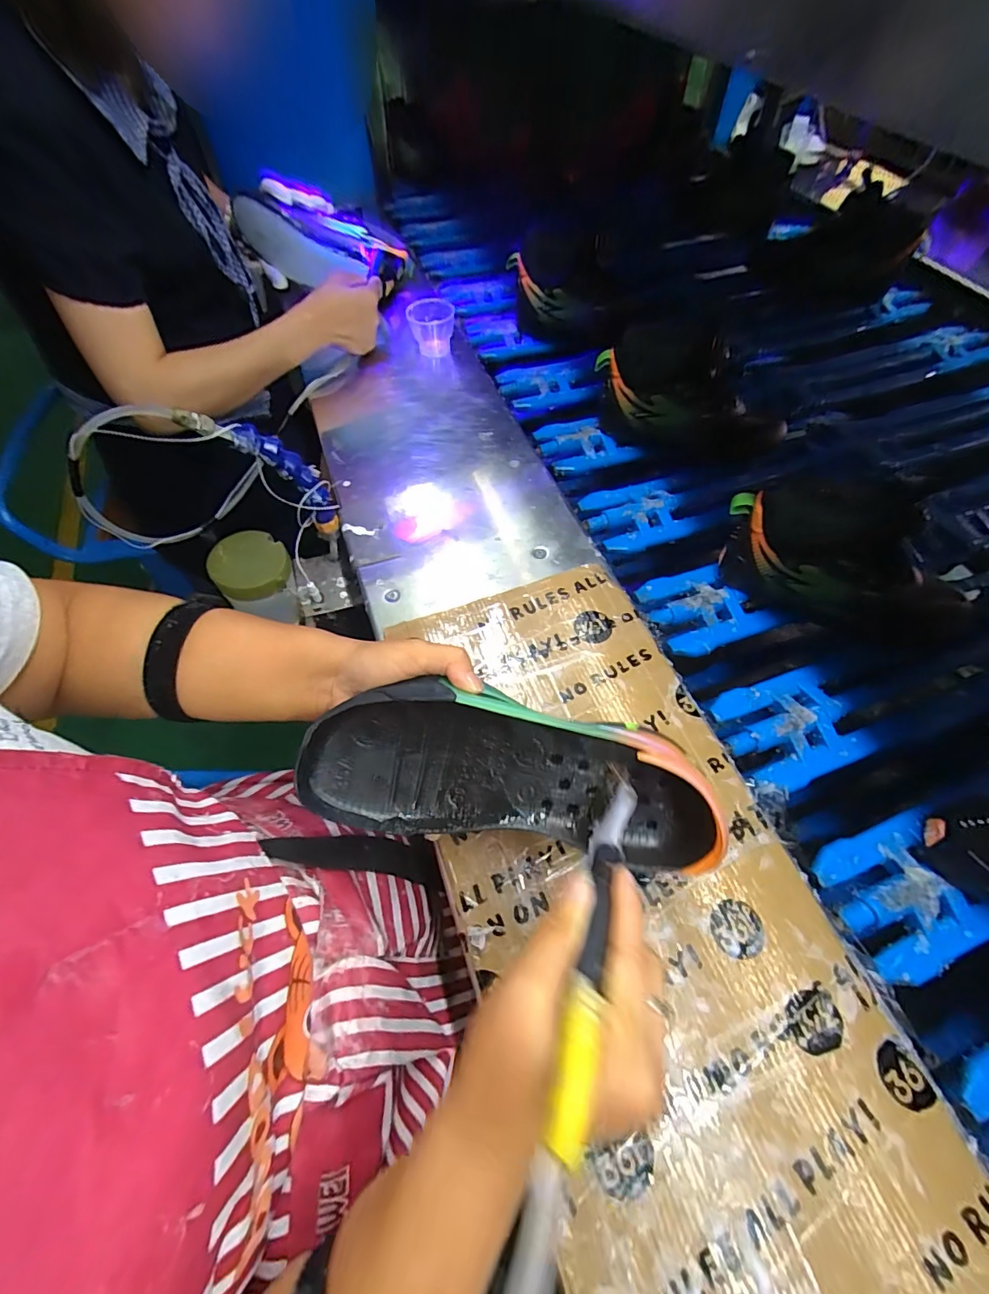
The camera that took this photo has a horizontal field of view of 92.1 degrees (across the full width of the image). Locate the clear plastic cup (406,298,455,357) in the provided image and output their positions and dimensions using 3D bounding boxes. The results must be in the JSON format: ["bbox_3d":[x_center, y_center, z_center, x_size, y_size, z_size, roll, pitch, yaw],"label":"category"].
[{"bbox_3d":[-0.088,-0.438,0.655,0.063,0.053,0.061,-13,60,-8],"label":"clear plastic cup"}]

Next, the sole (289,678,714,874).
[{"bbox_3d":[0.006,0.076,0.287,0.243,0.045,0.095,7,94,1],"label":"sole"}]

